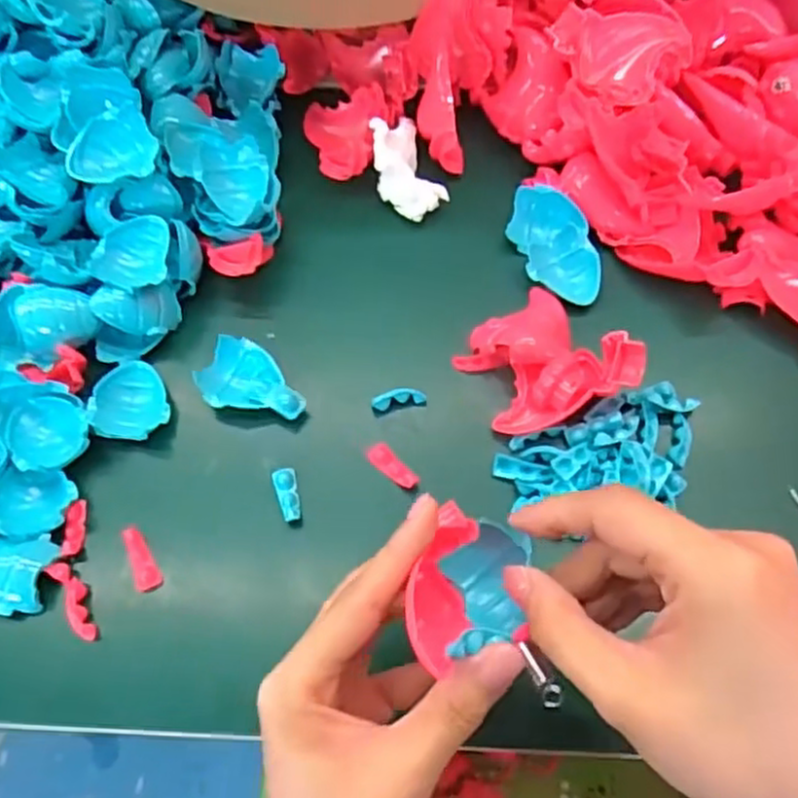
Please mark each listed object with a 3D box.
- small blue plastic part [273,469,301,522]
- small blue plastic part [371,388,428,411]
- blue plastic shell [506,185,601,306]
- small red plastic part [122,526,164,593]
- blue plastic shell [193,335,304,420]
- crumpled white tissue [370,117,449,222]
[{"bbox_3d":[-0.055,0.047,0.365,0.010,0.007,0.028,-12,65,-5],"label":"small blue plastic part"},{"bbox_3d":[0.000,0.000,0.389,0.028,0.006,0.010,-11,64,-4],"label":"small blue plastic part"},{"bbox_3d":[0.090,-0.088,0.417,0.042,0.013,0.075,-16,65,-7],"label":"blue plastic shell"},{"bbox_3d":[-0.123,0.077,0.351,0.012,0.010,0.031,-27,67,-11],"label":"small red plastic part"},{"bbox_3d":[-0.075,-0.007,0.387,0.055,0.018,0.038,24,67,12],"label":"blue plastic shell"},{"bbox_3d":[0.002,-0.141,0.436,0.035,0.024,0.065,-18,65,-8],"label":"crumpled white tissue"}]

